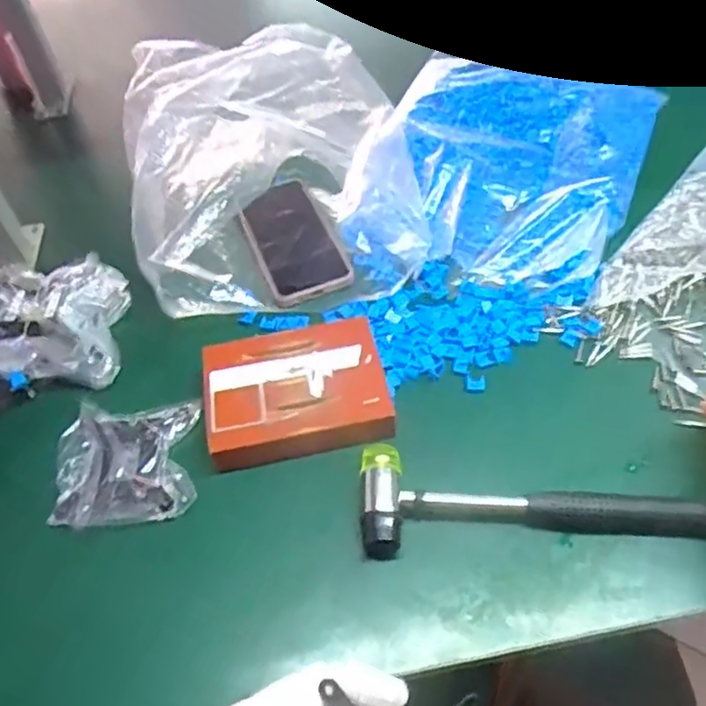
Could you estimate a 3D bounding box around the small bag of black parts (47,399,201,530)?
[{"bbox_3d":[-0.175,0.081,0.473,0.107,0.016,0.102,-5,52,1],"label":"small bag of black parts"}]

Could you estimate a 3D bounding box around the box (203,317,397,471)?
[{"bbox_3d":[-0.044,0.030,0.488,0.136,0.029,0.119,-11,53,-4],"label":"box"}]

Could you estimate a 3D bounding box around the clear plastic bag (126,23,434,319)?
[{"bbox_3d":[-0.091,-0.226,0.631,0.270,0.109,0.385,-11,53,-4],"label":"clear plastic bag"}]

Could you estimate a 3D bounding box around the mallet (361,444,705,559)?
[{"bbox_3d":[0.127,0.100,0.427,0.240,0.021,0.076,-1,53,3],"label":"mallet"}]

